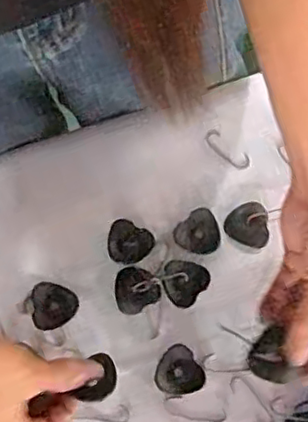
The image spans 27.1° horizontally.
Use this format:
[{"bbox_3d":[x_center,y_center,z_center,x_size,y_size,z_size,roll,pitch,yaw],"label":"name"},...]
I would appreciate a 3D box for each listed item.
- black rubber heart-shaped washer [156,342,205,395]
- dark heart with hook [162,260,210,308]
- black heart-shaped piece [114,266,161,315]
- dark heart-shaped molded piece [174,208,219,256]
[{"bbox_3d":[0.017,0.119,0.474,0.034,0.004,0.035,-22,78,-7],"label":"black rubber heart-shaped washer"},{"bbox_3d":[0.022,0.053,0.486,0.033,0.004,0.034,0,76,-2],"label":"dark heart with hook"},{"bbox_3d":[-0.014,0.059,0.485,0.033,0.008,0.033,-21,78,-7],"label":"black heart-shaped piece"},{"bbox_3d":[0.036,0.017,0.496,0.035,0.004,0.033,0,76,-2],"label":"dark heart-shaped molded piece"}]

